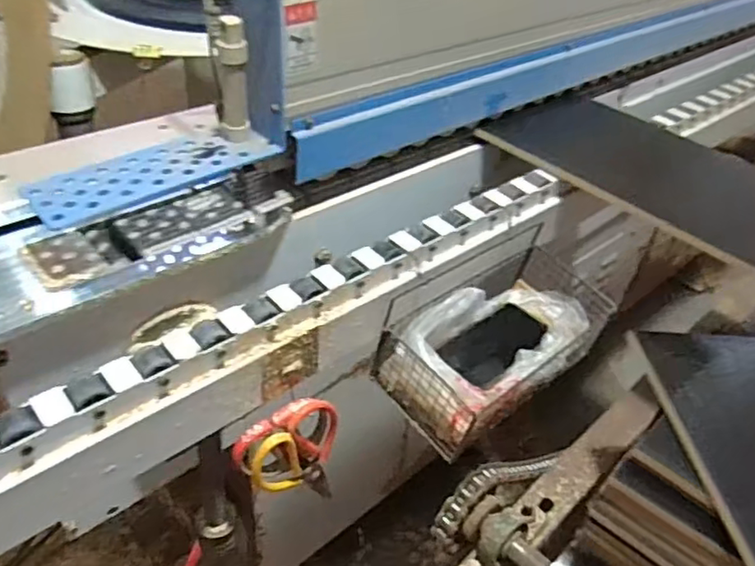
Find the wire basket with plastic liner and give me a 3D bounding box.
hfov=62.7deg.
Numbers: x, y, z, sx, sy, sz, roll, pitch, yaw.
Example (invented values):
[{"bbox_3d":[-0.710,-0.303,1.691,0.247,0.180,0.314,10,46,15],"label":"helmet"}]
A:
[{"bbox_3d":[0.136,0.054,0.684,0.254,0.118,0.134,-24,49,-32],"label":"wire basket with plastic liner"}]

